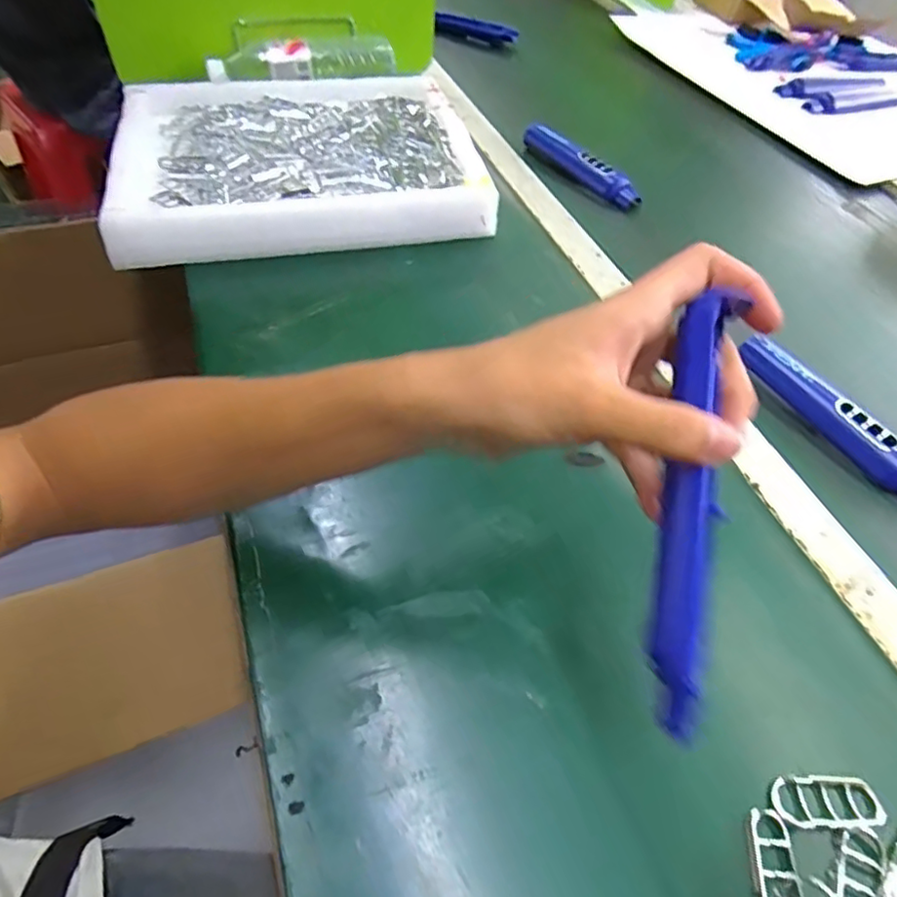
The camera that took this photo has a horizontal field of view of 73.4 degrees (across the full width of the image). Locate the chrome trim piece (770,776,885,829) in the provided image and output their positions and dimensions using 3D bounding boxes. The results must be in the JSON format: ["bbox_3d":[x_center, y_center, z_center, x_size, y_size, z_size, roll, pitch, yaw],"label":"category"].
[{"bbox_3d":[0.186,0.173,0.296,0.052,0.004,0.022,0,50,-1],"label":"chrome trim piece"}]

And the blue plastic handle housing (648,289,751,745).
[{"bbox_3d":[0.097,0.025,0.242,0.026,0.023,0.173,6,86,4],"label":"blue plastic handle housing"}]

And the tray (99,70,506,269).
[{"bbox_3d":[-0.159,-0.311,0.633,0.363,0.040,0.319,-8,51,-8],"label":"tray"}]

